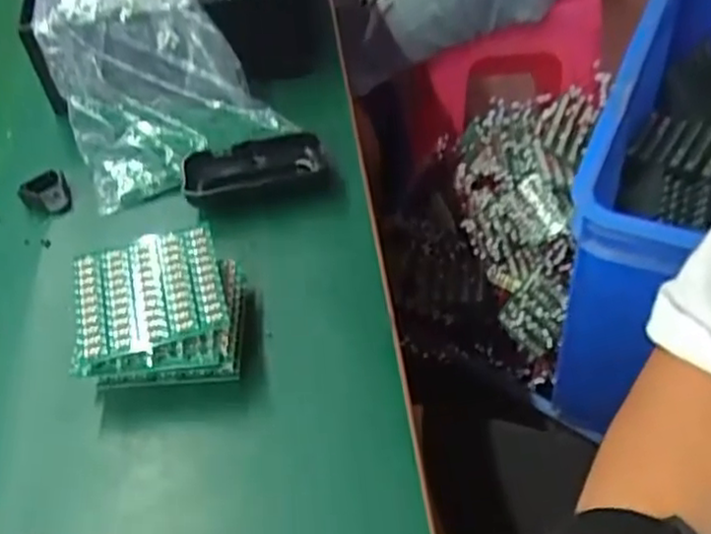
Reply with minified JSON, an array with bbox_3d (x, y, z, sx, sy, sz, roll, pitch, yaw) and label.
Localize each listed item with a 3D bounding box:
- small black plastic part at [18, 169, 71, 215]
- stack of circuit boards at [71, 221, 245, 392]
[{"bbox_3d":[-0.242,-0.056,0.559,0.035,0.018,0.031,-24,51,-14],"label":"small black plastic part"},{"bbox_3d":[-0.120,0.027,0.447,0.100,0.048,0.087,-8,49,0],"label":"stack of circuit boards"}]

